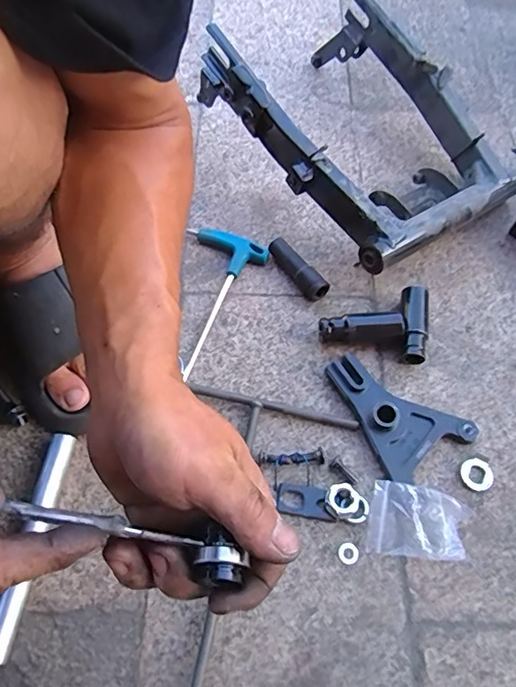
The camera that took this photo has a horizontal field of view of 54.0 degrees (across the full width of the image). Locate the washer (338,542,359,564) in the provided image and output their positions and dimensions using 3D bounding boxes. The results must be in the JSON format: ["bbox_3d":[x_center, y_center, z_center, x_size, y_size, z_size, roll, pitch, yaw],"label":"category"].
[{"bbox_3d":[0.073,0.168,0.407,0.016,0.004,0.016,0,62,-1],"label":"washer"}]

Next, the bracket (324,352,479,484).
[{"bbox_3d":[0.123,0.055,0.460,0.085,0.020,0.123,-29,66,-15],"label":"bracket"}]

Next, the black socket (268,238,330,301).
[{"bbox_3d":[0.041,-0.079,0.530,0.021,0.026,0.080,-34,67,-17],"label":"black socket"}]

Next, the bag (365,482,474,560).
[{"bbox_3d":[0.130,0.143,0.409,0.078,0.025,0.052,5,62,2],"label":"bag"}]

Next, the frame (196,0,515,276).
[{"bbox_3d":[0.108,-0.248,0.571,0.260,0.113,0.327,-34,67,-17],"label":"frame"}]

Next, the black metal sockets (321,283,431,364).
[{"bbox_3d":[0.114,-0.024,0.499,0.100,0.029,0.075,8,62,4],"label":"black metal sockets"}]

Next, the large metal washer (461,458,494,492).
[{"bbox_3d":[0.190,0.114,0.438,0.027,0.004,0.028,0,62,-1],"label":"large metal washer"}]

